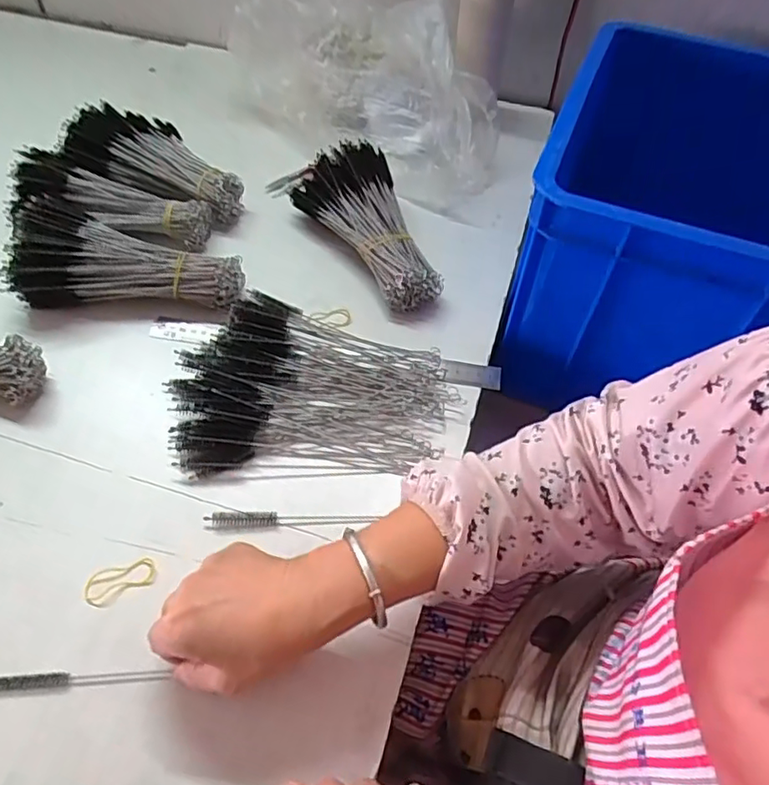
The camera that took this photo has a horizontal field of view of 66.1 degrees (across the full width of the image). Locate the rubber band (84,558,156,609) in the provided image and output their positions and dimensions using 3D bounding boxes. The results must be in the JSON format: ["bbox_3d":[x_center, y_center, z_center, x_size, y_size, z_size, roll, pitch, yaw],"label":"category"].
[{"bbox_3d":[-0.186,0.131,0.415,0.049,0.004,0.026,-22,58,-20],"label":"rubber band"}]

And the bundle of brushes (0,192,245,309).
[{"bbox_3d":[-0.240,-0.123,0.562,0.206,0.070,0.087,5,53,-1],"label":"bundle of brushes"}]

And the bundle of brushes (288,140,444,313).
[{"bbox_3d":[-0.020,-0.174,0.615,0.105,0.069,0.212,-15,55,-15],"label":"bundle of brushes"}]

